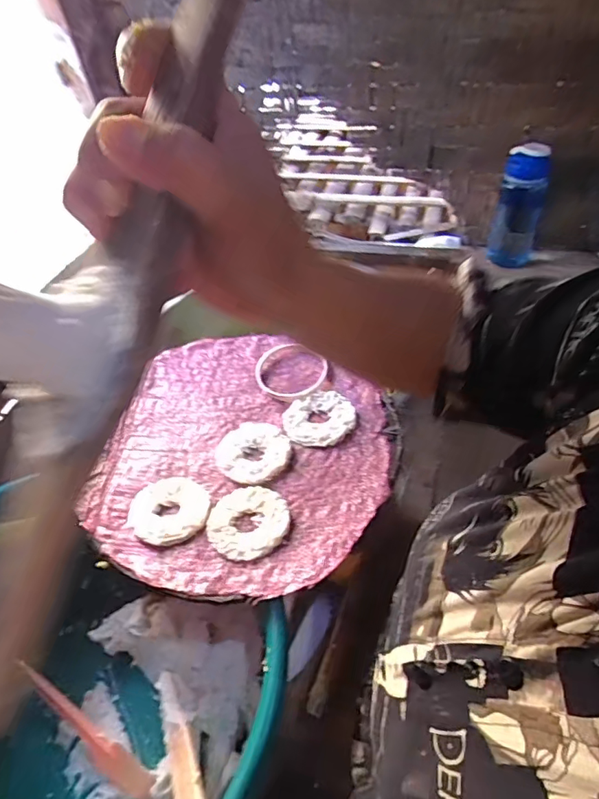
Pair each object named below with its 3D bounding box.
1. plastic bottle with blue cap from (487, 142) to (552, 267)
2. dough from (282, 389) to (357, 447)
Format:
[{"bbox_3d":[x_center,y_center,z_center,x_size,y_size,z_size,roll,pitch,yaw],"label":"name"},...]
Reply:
[{"bbox_3d":[0.378,-0.329,0.850,0.077,0.200,0.065,9,49,15],"label":"plastic bottle with blue cap"},{"bbox_3d":[0.023,0.023,0.582,0.078,0.014,0.072,-4,47,4],"label":"dough"}]

